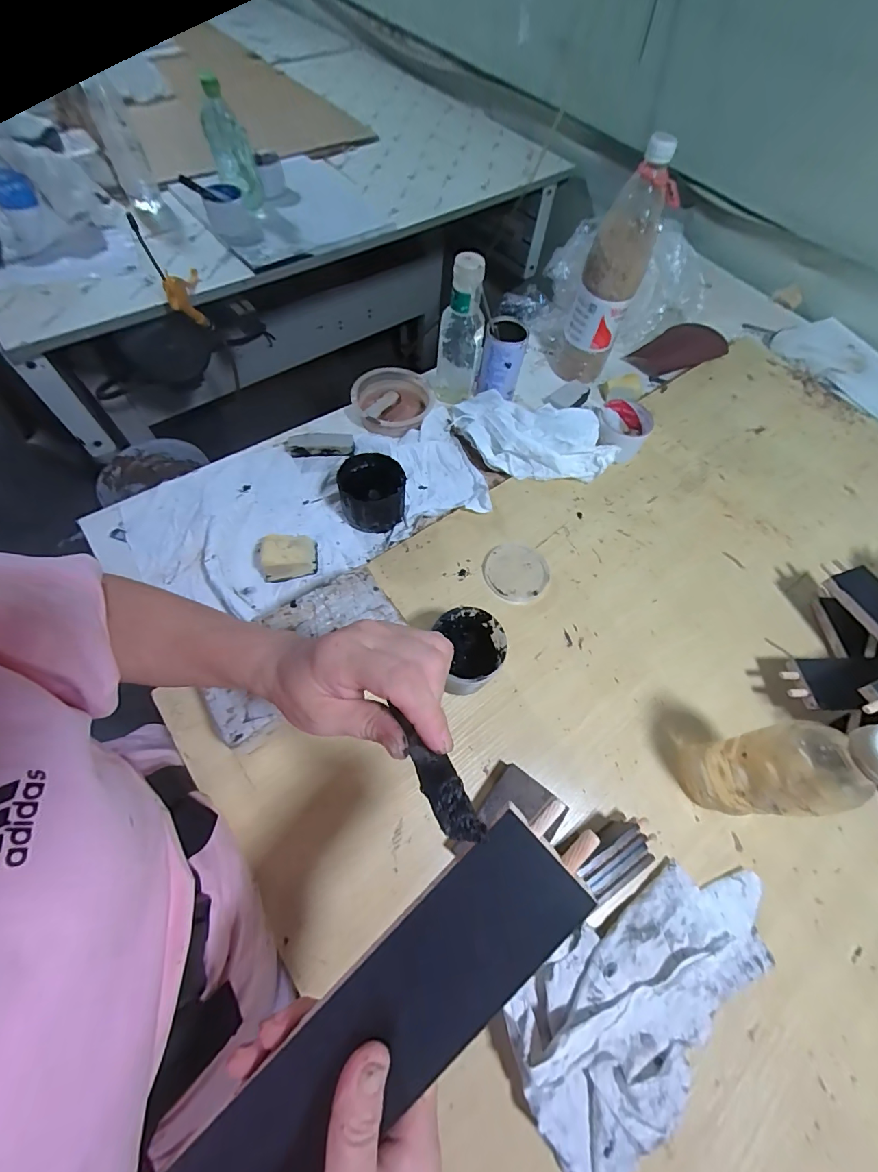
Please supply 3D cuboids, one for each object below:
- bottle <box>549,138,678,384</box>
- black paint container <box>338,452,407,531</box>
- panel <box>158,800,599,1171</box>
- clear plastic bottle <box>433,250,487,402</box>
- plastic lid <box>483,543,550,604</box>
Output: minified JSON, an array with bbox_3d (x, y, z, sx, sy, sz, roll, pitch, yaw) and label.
[{"bbox_3d":[0.253,-0.460,0.651,0.097,0.295,0.076,17,64,5],"label":"bottle"},{"bbox_3d":[-0.089,-0.127,0.576,0.084,0.066,0.080,2,63,-3],"label":"black paint container"},{"bbox_3d":[-0.041,0.220,0.196,0.293,0.010,0.057,-44,72,-3],"label":"panel"},{"bbox_3d":[0.033,-0.381,0.636,0.067,0.187,0.056,5,63,-2],"label":"clear plastic bottle"},{"bbox_3d":[0.103,-0.019,0.563,0.088,0.008,0.084,2,63,-3],"label":"plastic lid"}]

